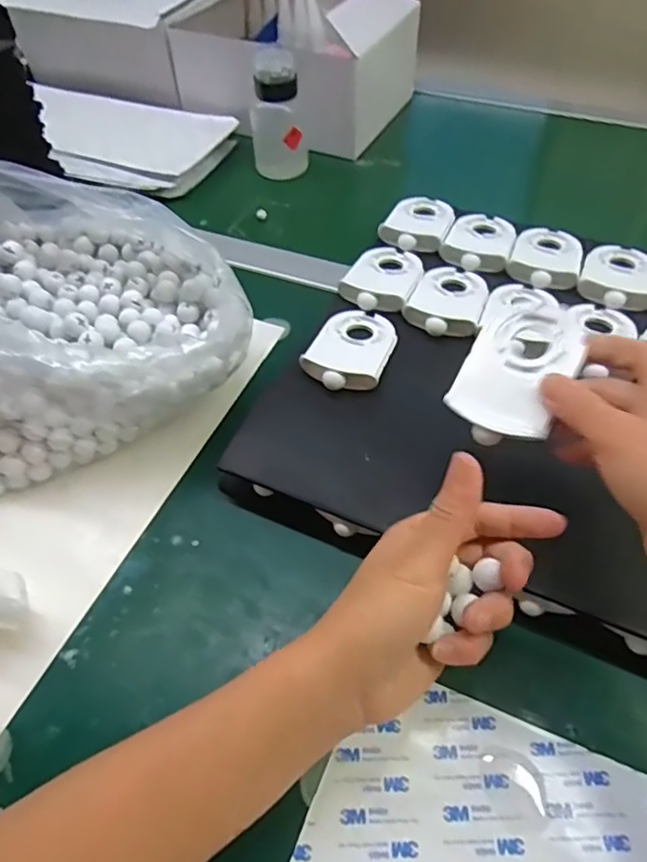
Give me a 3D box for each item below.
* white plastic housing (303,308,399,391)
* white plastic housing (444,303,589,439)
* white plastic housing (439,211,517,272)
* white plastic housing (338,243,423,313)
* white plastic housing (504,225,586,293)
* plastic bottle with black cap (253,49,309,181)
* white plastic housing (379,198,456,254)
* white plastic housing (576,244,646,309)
[{"bbox_3d":[0.022,-0.065,0.449,0.057,0.014,0.087,15,53,13],"label":"white plastic housing"},{"bbox_3d":[0.111,-0.035,0.343,0.057,0.018,0.081,23,76,27],"label":"white plastic housing"},{"bbox_3d":[0.141,-0.173,0.534,0.058,0.019,0.089,18,53,15],"label":"white plastic housing"},{"bbox_3d":[0.052,-0.133,0.503,0.057,0.021,0.091,17,53,14],"label":"white plastic housing"},{"bbox_3d":[0.193,-0.152,0.515,0.057,0.016,0.084,18,53,15],"label":"white plastic housing"},{"bbox_3d":[-0.050,-0.345,0.669,0.061,0.127,0.047,-5,51,-3],"label":"plastic bottle with black cap"},{"bbox_3d":[0.089,-0.195,0.552,0.057,0.017,0.086,18,53,15],"label":"white plastic housing"},{"bbox_3d":[0.248,-0.133,0.497,0.058,0.019,0.087,20,54,17],"label":"white plastic housing"}]

